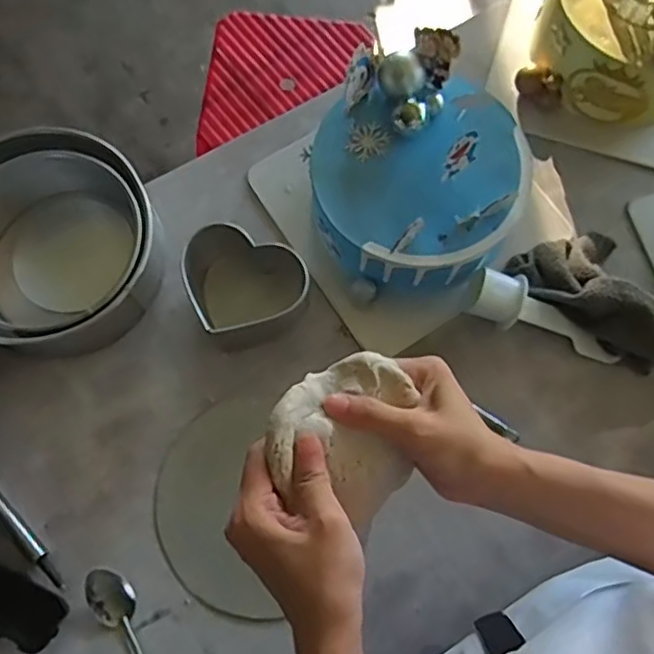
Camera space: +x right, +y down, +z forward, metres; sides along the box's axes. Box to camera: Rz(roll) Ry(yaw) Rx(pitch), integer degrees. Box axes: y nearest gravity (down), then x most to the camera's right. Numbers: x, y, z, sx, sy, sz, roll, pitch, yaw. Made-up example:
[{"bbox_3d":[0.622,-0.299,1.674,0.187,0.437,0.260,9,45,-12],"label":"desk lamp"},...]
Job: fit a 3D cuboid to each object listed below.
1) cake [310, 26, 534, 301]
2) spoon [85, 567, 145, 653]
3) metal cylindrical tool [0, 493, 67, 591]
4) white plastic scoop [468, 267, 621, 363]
[{"bbox_3d":[0.090,-0.149,0.666,0.206,0.131,0.213,1,73,-2],"label":"cake"},{"bbox_3d":[-0.172,0.302,0.582,0.037,0.026,0.176,-24,75,-9],"label":"spoon"},{"bbox_3d":[-0.293,0.194,0.621,0.136,0.012,0.017,42,76,10],"label":"metal cylindrical tool"},{"bbox_3d":[0.222,-0.009,0.665,0.163,0.035,0.044,26,74,-8],"label":"white plastic scoop"}]

